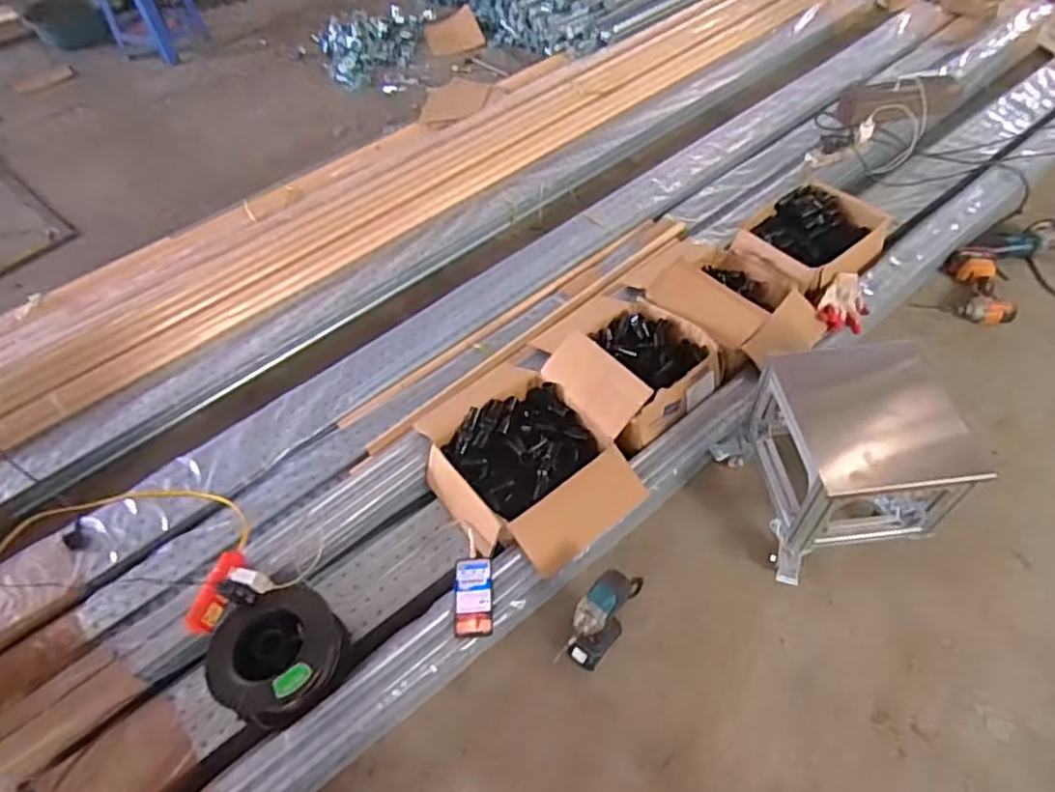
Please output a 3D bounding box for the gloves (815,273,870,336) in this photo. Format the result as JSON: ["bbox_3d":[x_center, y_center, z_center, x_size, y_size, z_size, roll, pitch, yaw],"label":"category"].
[{"bbox_3d":[0.842,-0.248,1.700,0.111,0.040,0.200,25,58,21],"label":"gloves"}]

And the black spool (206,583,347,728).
[{"bbox_3d":[-0.489,0.493,1.253,0.231,0.082,0.236,-2,53,3],"label":"black spool"}]

